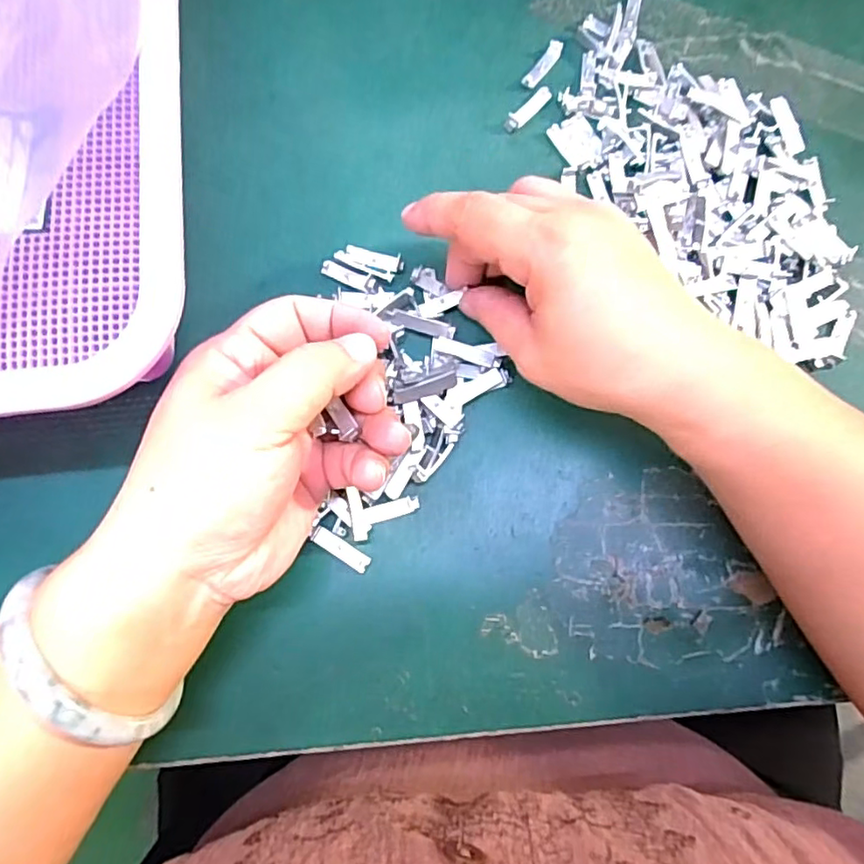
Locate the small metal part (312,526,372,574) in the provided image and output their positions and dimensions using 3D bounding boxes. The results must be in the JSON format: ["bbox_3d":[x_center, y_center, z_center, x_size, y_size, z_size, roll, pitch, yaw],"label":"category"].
[{"bbox_3d":[-0.038,0.050,0.259,0.026,0.005,0.007,32,80,5],"label":"small metal part"}]

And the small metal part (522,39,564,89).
[{"bbox_3d":[0.057,-0.188,0.310,0.008,0.004,0.032,33,80,6],"label":"small metal part"}]

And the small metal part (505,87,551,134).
[{"bbox_3d":[0.048,-0.162,0.305,0.030,0.004,0.008,-44,82,-9],"label":"small metal part"}]

